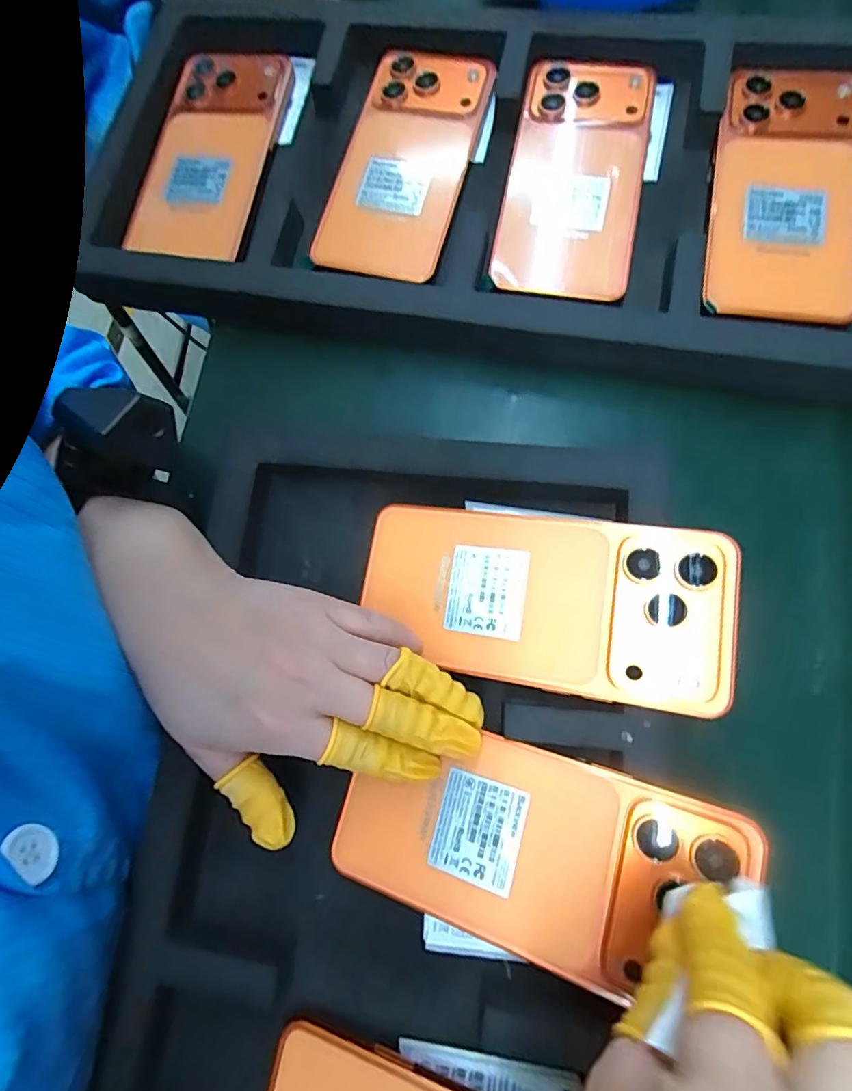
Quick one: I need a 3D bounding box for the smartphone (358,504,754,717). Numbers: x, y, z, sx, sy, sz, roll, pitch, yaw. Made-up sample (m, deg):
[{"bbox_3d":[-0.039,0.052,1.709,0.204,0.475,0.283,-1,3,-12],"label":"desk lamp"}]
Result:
[{"bbox_3d":[0.048,0.022,0.235,0.162,0.011,0.078,11,77,20],"label":"smartphone"}]

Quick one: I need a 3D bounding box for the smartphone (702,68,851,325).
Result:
[{"bbox_3d":[0.201,-0.194,0.286,0.084,0.017,0.159,12,80,7],"label":"smartphone"}]

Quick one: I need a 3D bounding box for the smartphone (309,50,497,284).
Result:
[{"bbox_3d":[-0.014,-0.232,0.309,0.076,0.010,0.150,15,77,7],"label":"smartphone"}]

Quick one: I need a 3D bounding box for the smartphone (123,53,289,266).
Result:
[{"bbox_3d":[-0.137,-0.250,0.331,0.072,0.015,0.147,10,77,6],"label":"smartphone"}]

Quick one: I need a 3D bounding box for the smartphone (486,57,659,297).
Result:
[{"bbox_3d":[0.087,-0.212,0.301,0.076,0.016,0.158,11,77,6],"label":"smartphone"}]

